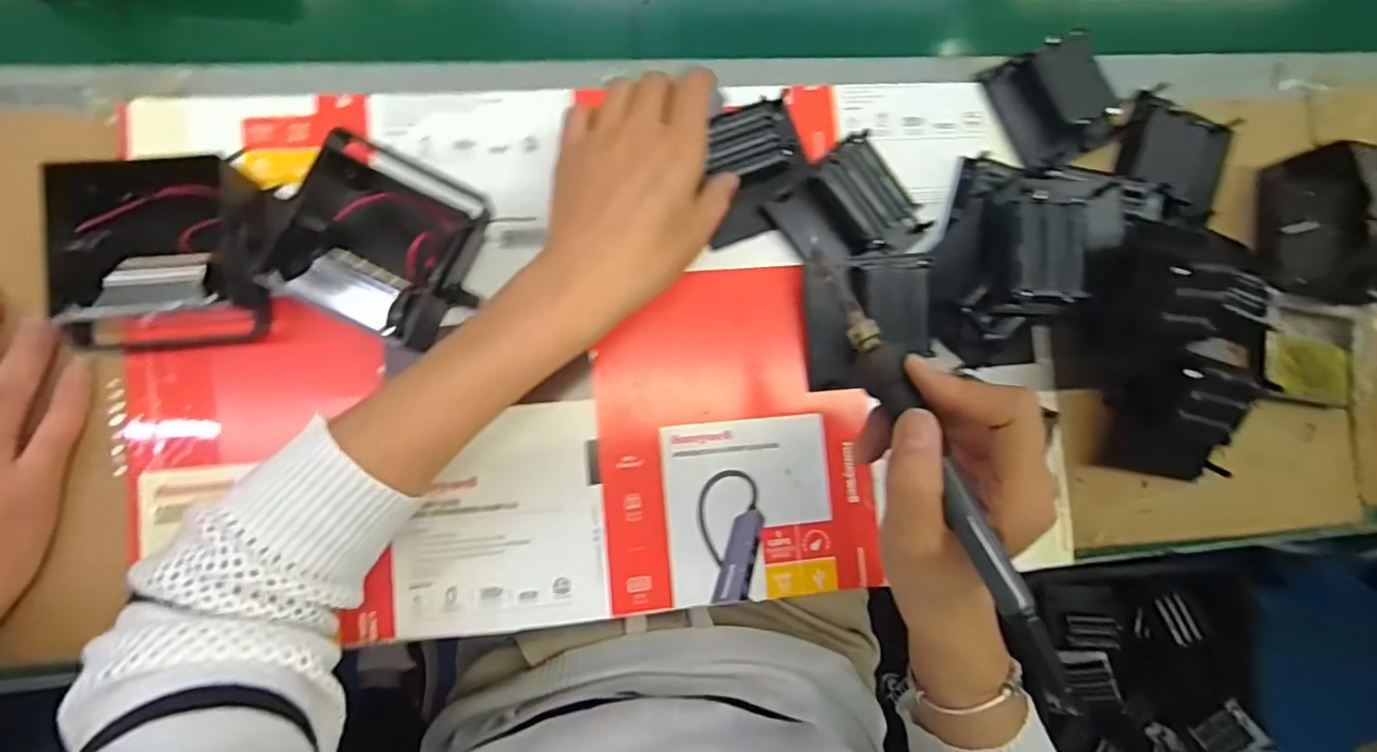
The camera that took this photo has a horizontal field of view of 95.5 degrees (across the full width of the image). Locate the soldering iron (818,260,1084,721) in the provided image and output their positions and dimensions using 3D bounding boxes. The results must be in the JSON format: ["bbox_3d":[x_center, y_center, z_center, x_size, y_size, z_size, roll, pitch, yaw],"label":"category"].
[{"bbox_3d":[0.100,0.034,0.257,0.014,0.016,0.202,-23,74,-8],"label":"soldering iron"}]

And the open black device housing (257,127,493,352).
[{"bbox_3d":[-0.166,-0.073,0.349,0.099,0.037,0.096,25,83,-4],"label":"open black device housing"}]

